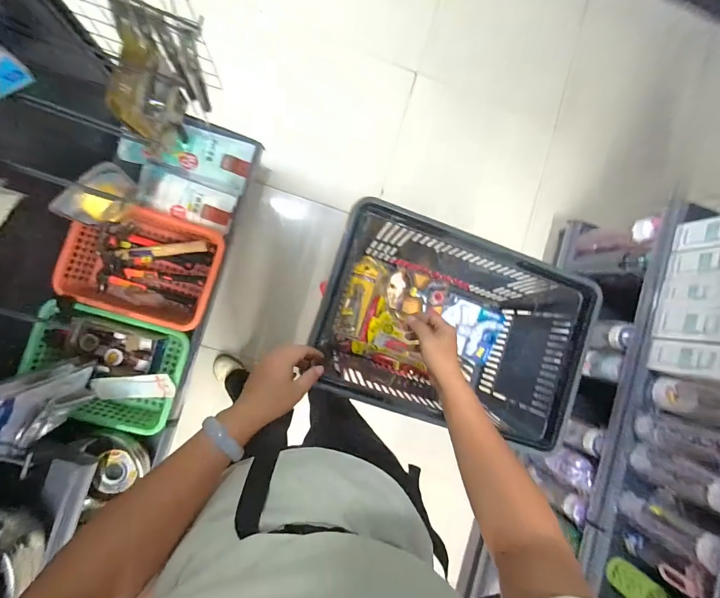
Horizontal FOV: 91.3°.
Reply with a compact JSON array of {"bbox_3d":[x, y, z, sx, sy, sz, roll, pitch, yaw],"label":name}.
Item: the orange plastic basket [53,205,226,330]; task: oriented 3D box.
[{"bbox_3d":[-0.608,-0.095,1.020,0.387,0.105,0.308,16,86,-7],"label":"orange plastic basket"}]

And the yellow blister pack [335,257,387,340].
[{"bbox_3d":[0.002,-0.005,0.783,0.074,0.051,0.186,23,86,-6],"label":"yellow blister pack"}]

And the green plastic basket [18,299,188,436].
[{"bbox_3d":[-0.687,0.190,0.974,0.368,0.150,0.289,16,86,-7],"label":"green plastic basket"}]

